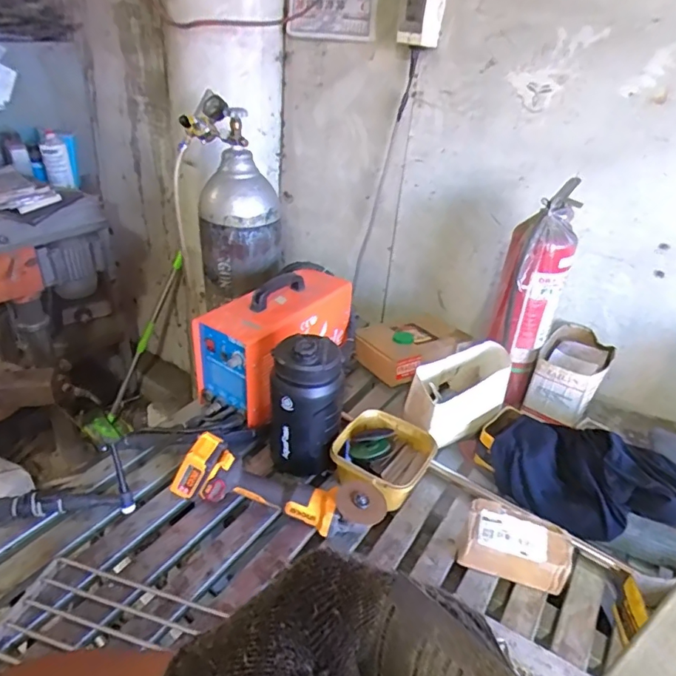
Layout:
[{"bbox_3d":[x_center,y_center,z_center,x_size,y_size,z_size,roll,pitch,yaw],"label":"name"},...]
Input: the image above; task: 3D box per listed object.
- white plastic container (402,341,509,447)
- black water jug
[{"bbox_3d":[0.271,0.119,1.096,0.252,0.163,0.110,-13,36,-26],"label":"white plastic container"},{"bbox_3d":[-0.064,0.130,0.987,0.137,0.289,0.116,2,32,-5],"label":"black water jug"}]

